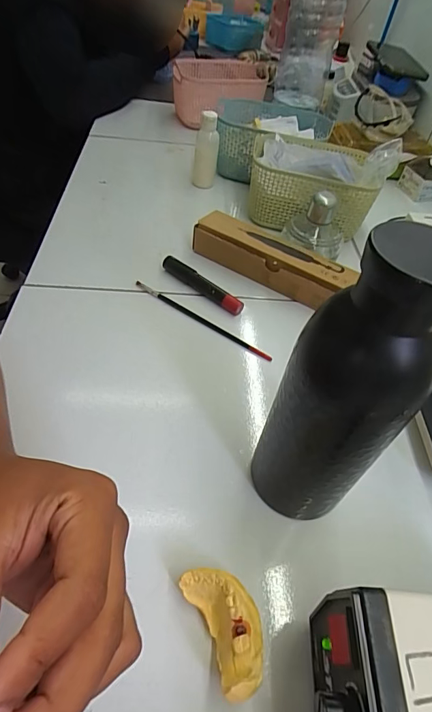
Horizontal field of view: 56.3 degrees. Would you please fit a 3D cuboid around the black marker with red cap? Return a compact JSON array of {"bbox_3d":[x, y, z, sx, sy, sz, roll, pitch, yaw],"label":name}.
[{"bbox_3d":[-0.015,-0.079,0.449,0.107,0.021,0.015,35,54,22],"label":"black marker with red cap"}]

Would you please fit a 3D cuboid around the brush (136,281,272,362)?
[{"bbox_3d":[-0.015,-0.040,0.423,0.169,0.010,0.011,30,52,19],"label":"brush"}]

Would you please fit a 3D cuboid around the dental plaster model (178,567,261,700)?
[{"bbox_3d":[0.007,0.156,0.236,0.034,0.031,0.065,-17,53,-21],"label":"dental plaster model"}]

